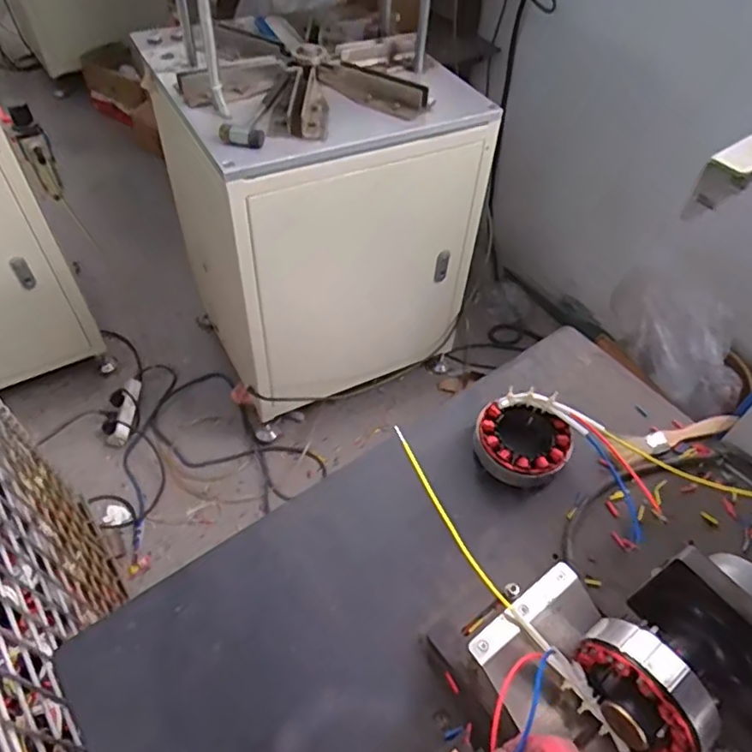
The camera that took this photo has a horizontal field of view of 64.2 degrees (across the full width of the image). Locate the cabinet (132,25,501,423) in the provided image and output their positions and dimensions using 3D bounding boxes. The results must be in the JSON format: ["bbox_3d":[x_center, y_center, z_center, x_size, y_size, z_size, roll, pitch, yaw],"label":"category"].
[{"bbox_3d":[-0.124,-0.364,1.371,0.541,0.680,0.478,-21,55,-18],"label":"cabinet"}]

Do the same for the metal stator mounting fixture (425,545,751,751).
[{"bbox_3d":[0.184,0.227,0.390,0.174,0.125,0.274,-29,58,-23],"label":"metal stator mounting fixture"}]

